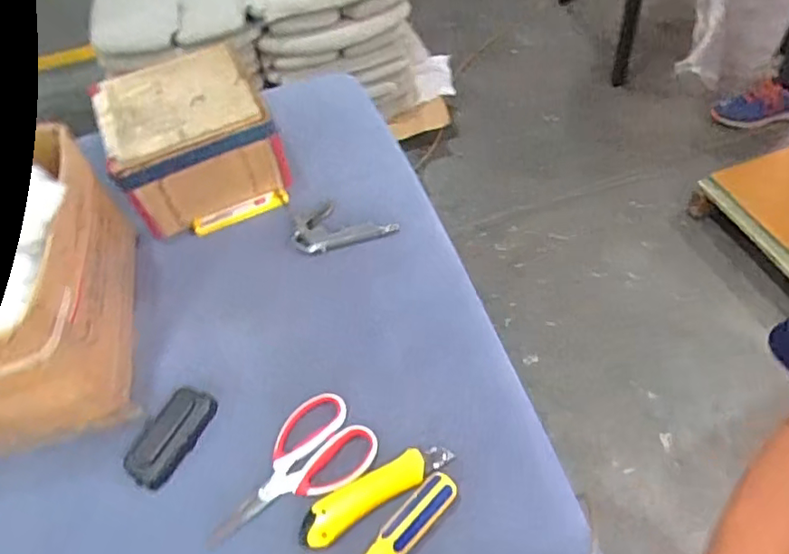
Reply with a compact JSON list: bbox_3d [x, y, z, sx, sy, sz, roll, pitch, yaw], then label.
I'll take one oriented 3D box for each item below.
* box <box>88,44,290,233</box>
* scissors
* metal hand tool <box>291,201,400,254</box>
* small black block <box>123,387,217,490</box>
[{"bbox_3d":[-0.283,-0.190,0.834,0.212,0.123,0.226,-22,54,-12],"label":"box"},{"bbox_3d":[-0.106,0.196,0.585,0.177,0.009,0.093,-38,58,-22],"label":"scissors"},{"bbox_3d":[-0.070,-0.071,0.790,0.135,0.012,0.075,-14,52,-6],"label":"metal hand tool"},{"bbox_3d":[-0.239,0.169,0.628,0.051,0.018,0.106,19,56,19],"label":"small black block"}]

